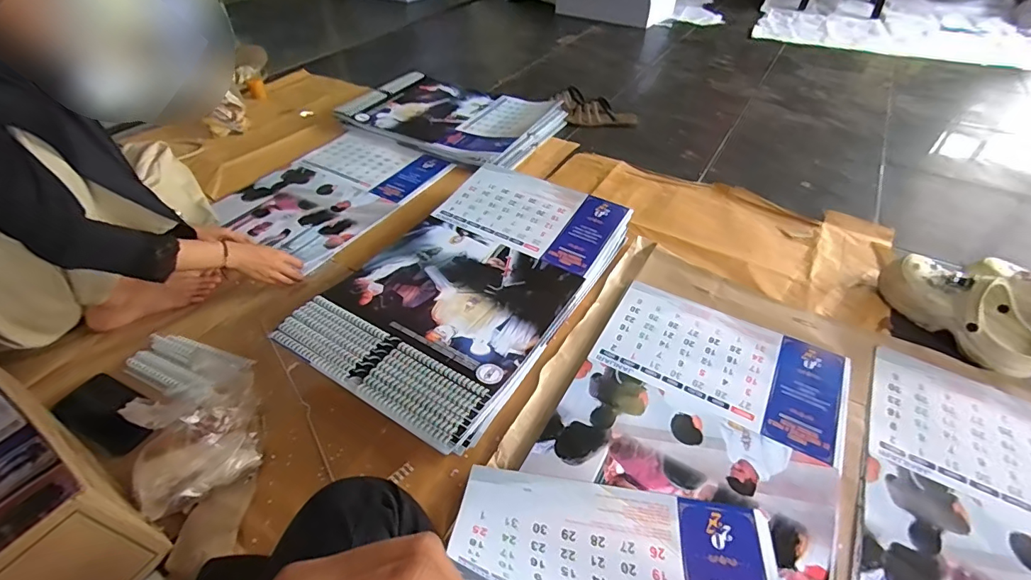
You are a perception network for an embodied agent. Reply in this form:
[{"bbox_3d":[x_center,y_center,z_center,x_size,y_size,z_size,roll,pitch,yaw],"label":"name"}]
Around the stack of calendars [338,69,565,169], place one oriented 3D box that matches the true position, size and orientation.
[{"bbox_3d":[-0.194,-0.527,1.394,0.602,0.047,0.403,22,50,21],"label":"stack of calendars"}]

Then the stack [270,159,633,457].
[{"bbox_3d":[-0.075,-0.027,0.876,0.378,0.066,0.618,25,50,23],"label":"stack"}]

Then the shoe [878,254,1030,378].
[{"bbox_3d":[0.772,0.030,0.797,0.106,0.092,0.253,-28,52,-25],"label":"shoe"}]

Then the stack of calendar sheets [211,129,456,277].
[{"bbox_3d":[-0.443,-0.255,1.150,0.376,0.027,0.479,22,50,21],"label":"stack of calendar sheets"}]

